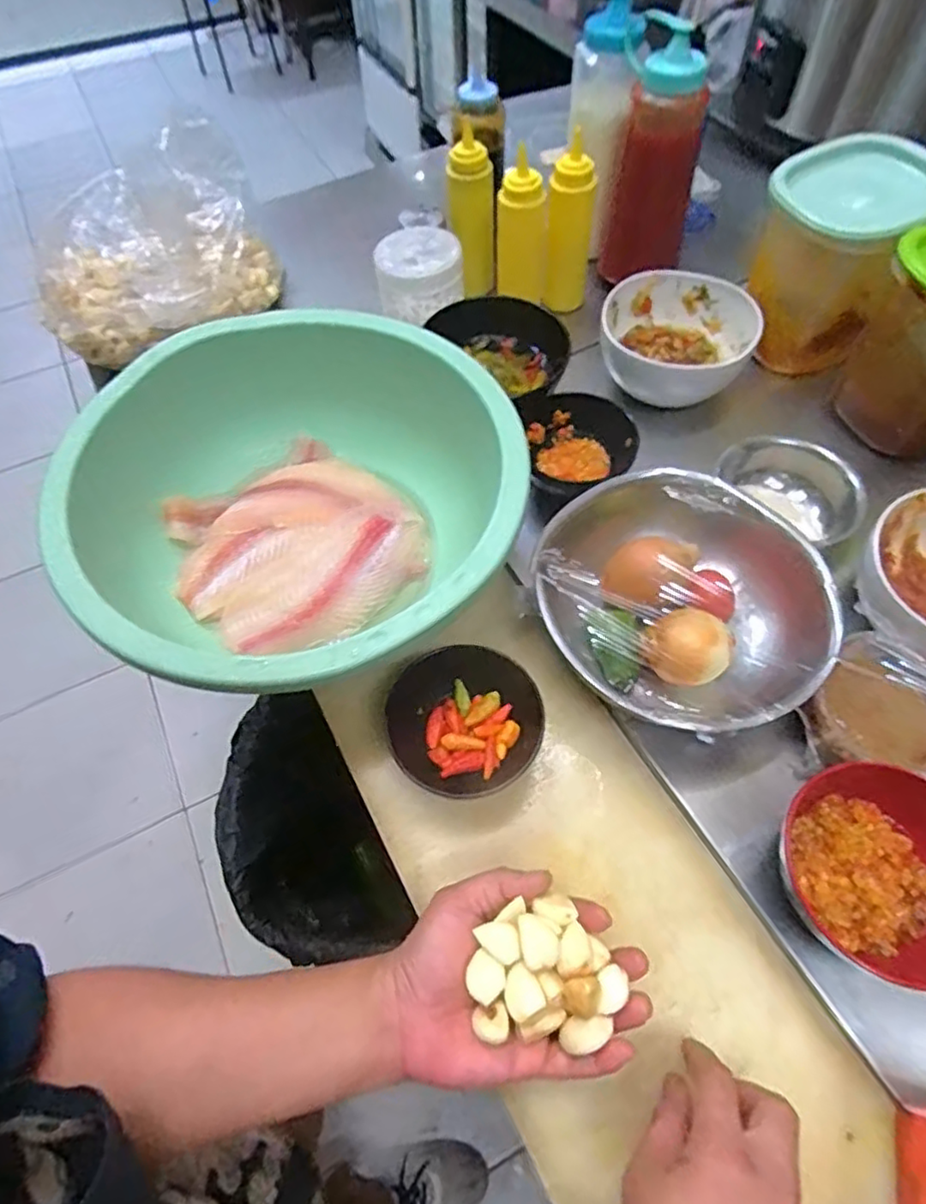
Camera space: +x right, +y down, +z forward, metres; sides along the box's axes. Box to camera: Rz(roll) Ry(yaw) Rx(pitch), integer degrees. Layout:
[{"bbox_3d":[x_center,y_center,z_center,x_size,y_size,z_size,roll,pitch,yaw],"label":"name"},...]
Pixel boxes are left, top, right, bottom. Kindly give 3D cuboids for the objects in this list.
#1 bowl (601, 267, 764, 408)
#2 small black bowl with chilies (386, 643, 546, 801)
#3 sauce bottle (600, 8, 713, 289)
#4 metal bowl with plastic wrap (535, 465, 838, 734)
[{"bbox_3d":[0.224,-0.276,0.679,0.144,0.077,0.144,-1,59,1],"label":"bowl"},{"bbox_3d":[0.001,0.089,0.486,0.114,0.046,0.102,10,60,8],"label":"small black bowl with chilies"},{"bbox_3d":[0.199,-0.456,0.677,0.093,0.199,0.093,12,60,8],"label":"sauce bottle"},{"bbox_3d":[0.175,0.001,0.520,0.197,0.082,0.210,-1,59,1],"label":"metal bowl with plastic wrap"}]

